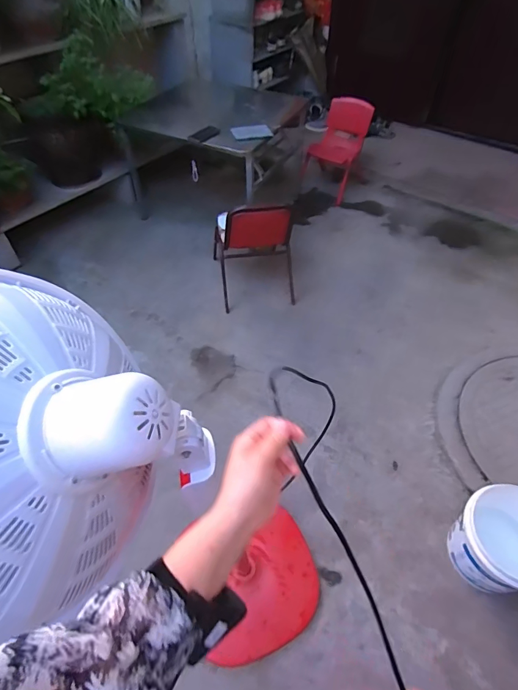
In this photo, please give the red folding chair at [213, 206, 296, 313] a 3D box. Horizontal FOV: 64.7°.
[{"bbox_3d":[-0.034,-0.488,1.875,0.375,0.545,0.362,-6,54,-1],"label":"red folding chair"}]

